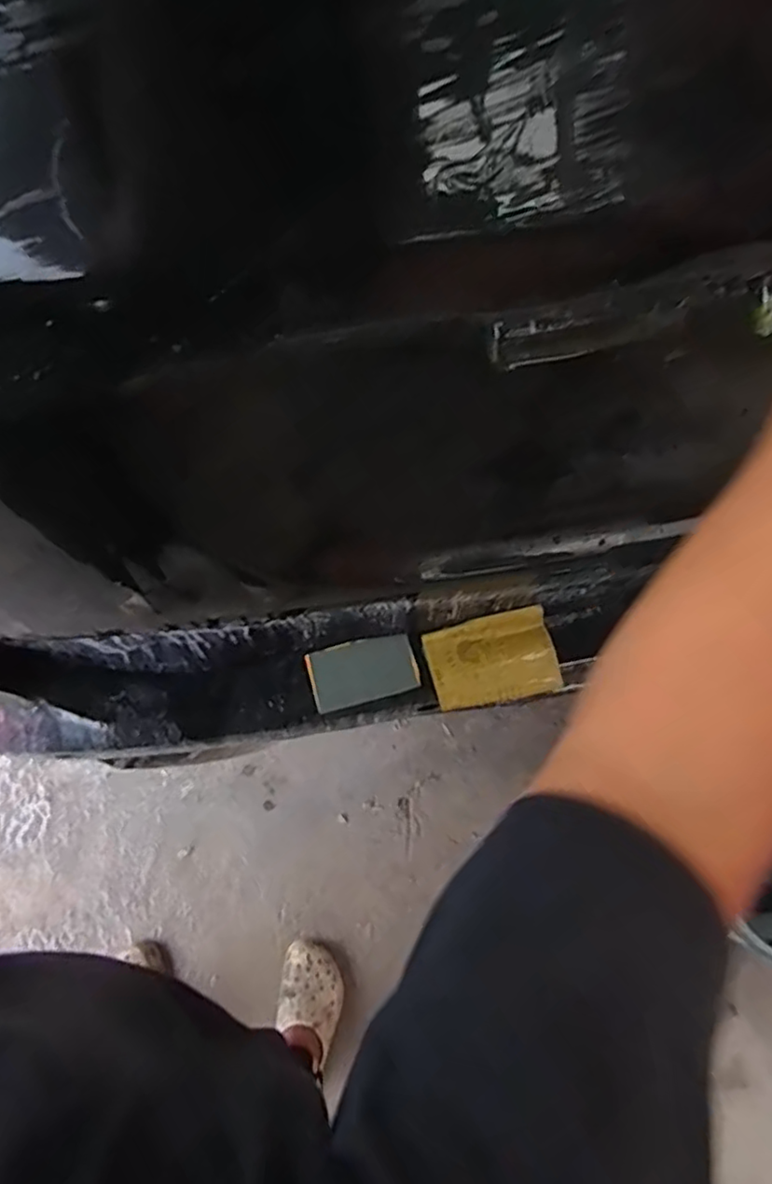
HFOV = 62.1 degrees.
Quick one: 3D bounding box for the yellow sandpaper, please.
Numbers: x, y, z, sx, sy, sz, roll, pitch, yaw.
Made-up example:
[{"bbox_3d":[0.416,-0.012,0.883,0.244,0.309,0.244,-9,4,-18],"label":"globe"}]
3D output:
[{"bbox_3d":[0.122,0.079,0.732,0.140,0.012,0.099,-14,95,1],"label":"yellow sandpaper"}]

